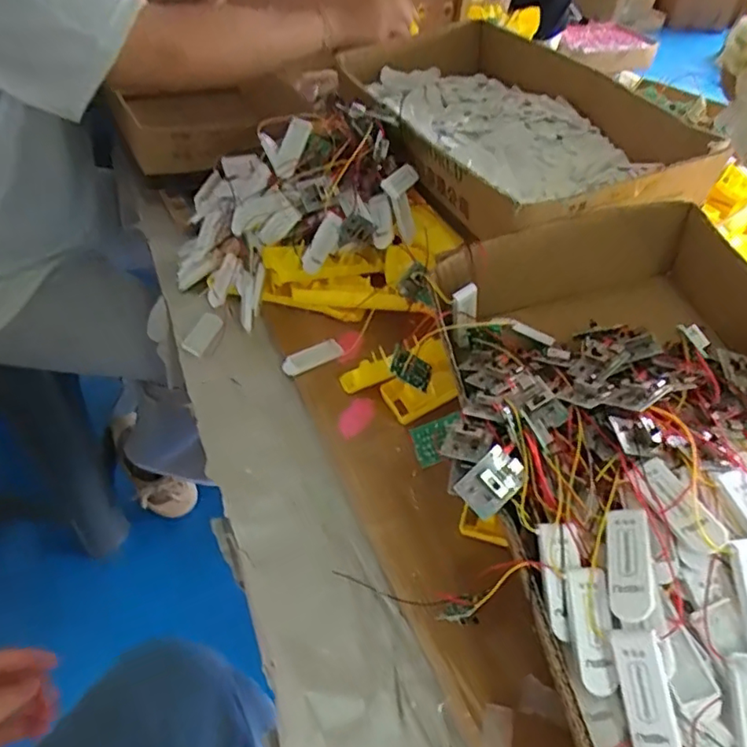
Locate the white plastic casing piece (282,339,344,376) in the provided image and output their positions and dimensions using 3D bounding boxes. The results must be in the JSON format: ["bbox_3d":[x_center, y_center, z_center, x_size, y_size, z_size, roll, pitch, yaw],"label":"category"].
[{"bbox_3d":[-0.057,-0.015,0.548,0.059,0.006,0.020,-25,78,-26],"label":"white plastic casing piece"}]

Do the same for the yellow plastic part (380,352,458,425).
[{"bbox_3d":[0.044,0.014,0.526,0.068,0.012,0.041,-29,83,-8],"label":"yellow plastic part"}]

